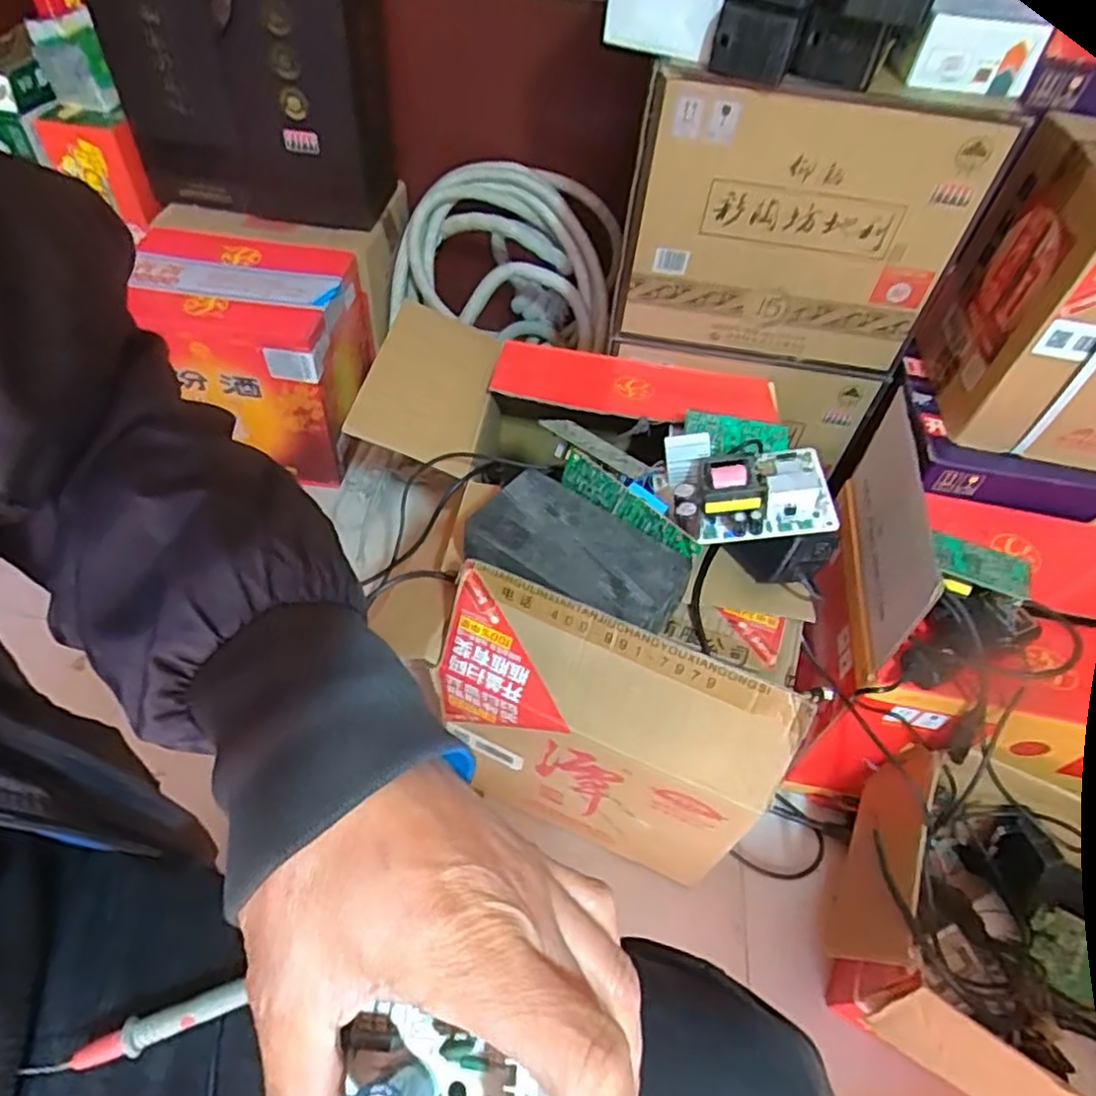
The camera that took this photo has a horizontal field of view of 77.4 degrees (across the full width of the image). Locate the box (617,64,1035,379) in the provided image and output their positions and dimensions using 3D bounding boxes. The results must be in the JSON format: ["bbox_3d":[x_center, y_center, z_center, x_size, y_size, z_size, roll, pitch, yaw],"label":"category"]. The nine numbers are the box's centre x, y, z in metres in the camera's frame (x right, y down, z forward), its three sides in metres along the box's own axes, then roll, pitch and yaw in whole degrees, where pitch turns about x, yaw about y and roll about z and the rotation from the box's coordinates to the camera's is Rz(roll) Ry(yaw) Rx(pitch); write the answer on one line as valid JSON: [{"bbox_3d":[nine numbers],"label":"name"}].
[{"bbox_3d":[0.288,-0.360,0.827,0.384,0.312,0.055,9,53,1],"label":"box"}]

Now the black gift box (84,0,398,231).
[{"bbox_3d":[-0.429,-0.689,1.011,0.363,0.351,0.160,14,51,6],"label":"black gift box"}]

